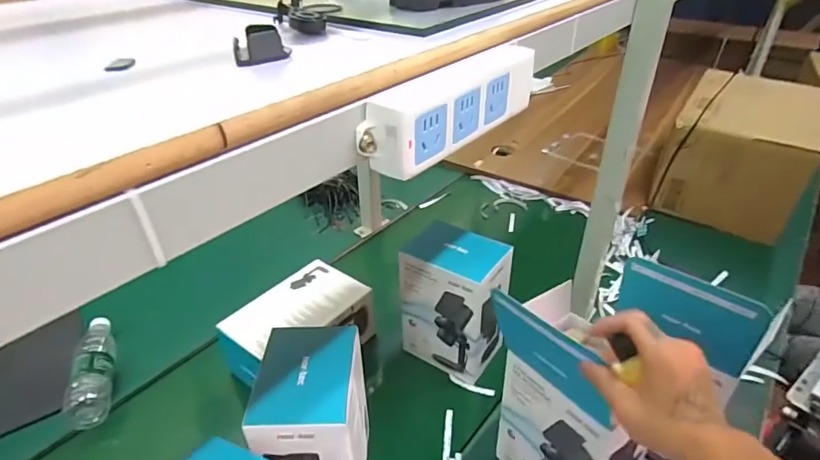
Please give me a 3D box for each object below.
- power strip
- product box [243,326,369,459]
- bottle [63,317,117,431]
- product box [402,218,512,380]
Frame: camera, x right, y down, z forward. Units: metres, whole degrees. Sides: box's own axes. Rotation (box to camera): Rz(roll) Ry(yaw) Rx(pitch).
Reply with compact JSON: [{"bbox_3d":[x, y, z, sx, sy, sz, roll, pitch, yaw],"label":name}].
[{"bbox_3d":[0.034,-0.091,0.354,0.032,0.051,0.173,23,40,31],"label":"power strip"},{"bbox_3d":[-0.122,0.265,0.643,0.115,0.226,0.153,-2,33,-2],"label":"product box"},{"bbox_3d":[-0.554,0.237,0.853,0.062,0.054,0.233,-13,35,-19],"label":"bottle"},{"bbox_3d":[0.078,0.125,0.848,0.155,0.216,0.114,23,40,32],"label":"product box"}]

